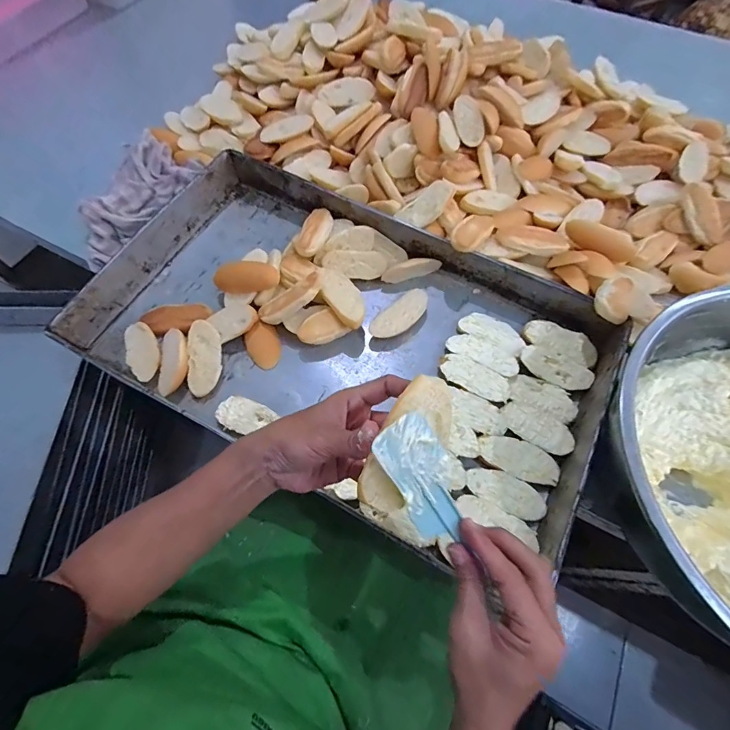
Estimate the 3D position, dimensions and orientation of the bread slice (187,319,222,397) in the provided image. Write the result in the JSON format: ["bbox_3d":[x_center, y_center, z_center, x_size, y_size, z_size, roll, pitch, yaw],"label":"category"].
[{"bbox_3d":[-0.204,-0.009,0.490,0.039,0.009,0.094,-4,81,-2],"label":"bread slice"}]

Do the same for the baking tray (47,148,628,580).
[{"bbox_3d":[-0.027,-0.035,0.491,0.610,0.066,0.375,29,68,13],"label":"baking tray"}]

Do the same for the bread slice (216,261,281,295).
[{"bbox_3d":[-0.159,-0.117,0.515,0.082,0.015,0.042,6,108,5],"label":"bread slice"}]

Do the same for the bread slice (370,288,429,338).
[{"bbox_3d":[0.048,-0.064,0.520,0.091,0.022,0.039,-41,71,-17],"label":"bread slice"}]

